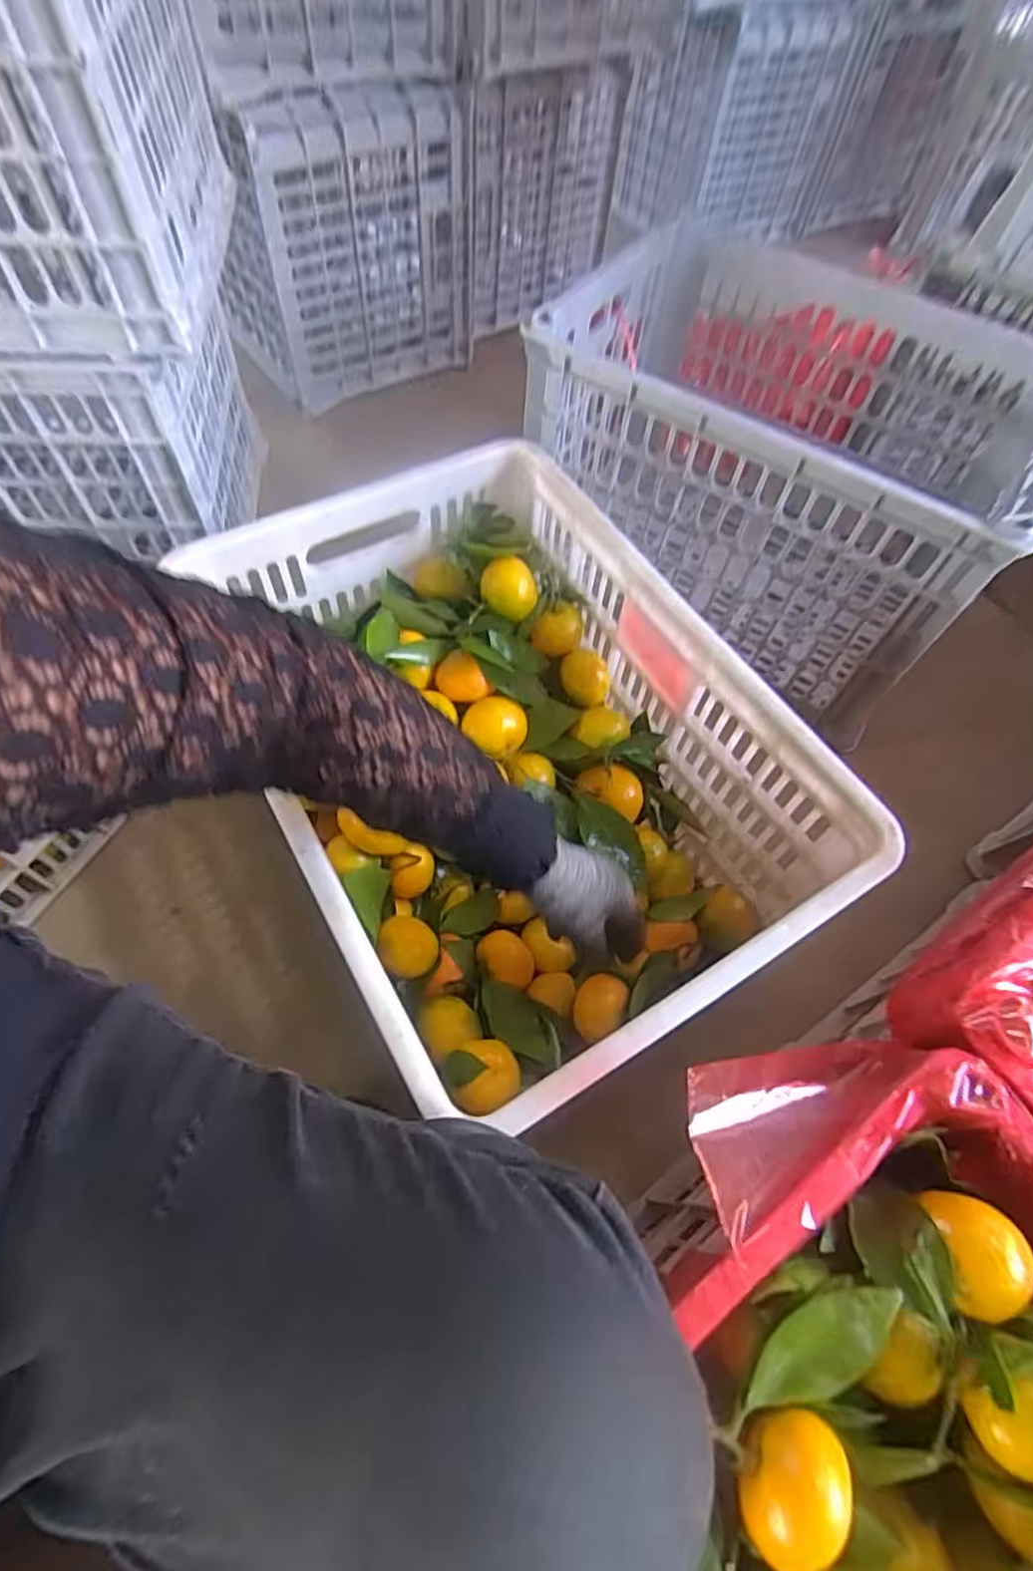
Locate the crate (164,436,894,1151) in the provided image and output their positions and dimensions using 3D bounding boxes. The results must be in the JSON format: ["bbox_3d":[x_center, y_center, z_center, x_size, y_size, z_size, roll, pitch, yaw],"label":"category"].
[{"bbox_3d":[-0.014,-0.017,0.589,0.343,0.224,0.495,-26,66,-16],"label":"crate"}]

